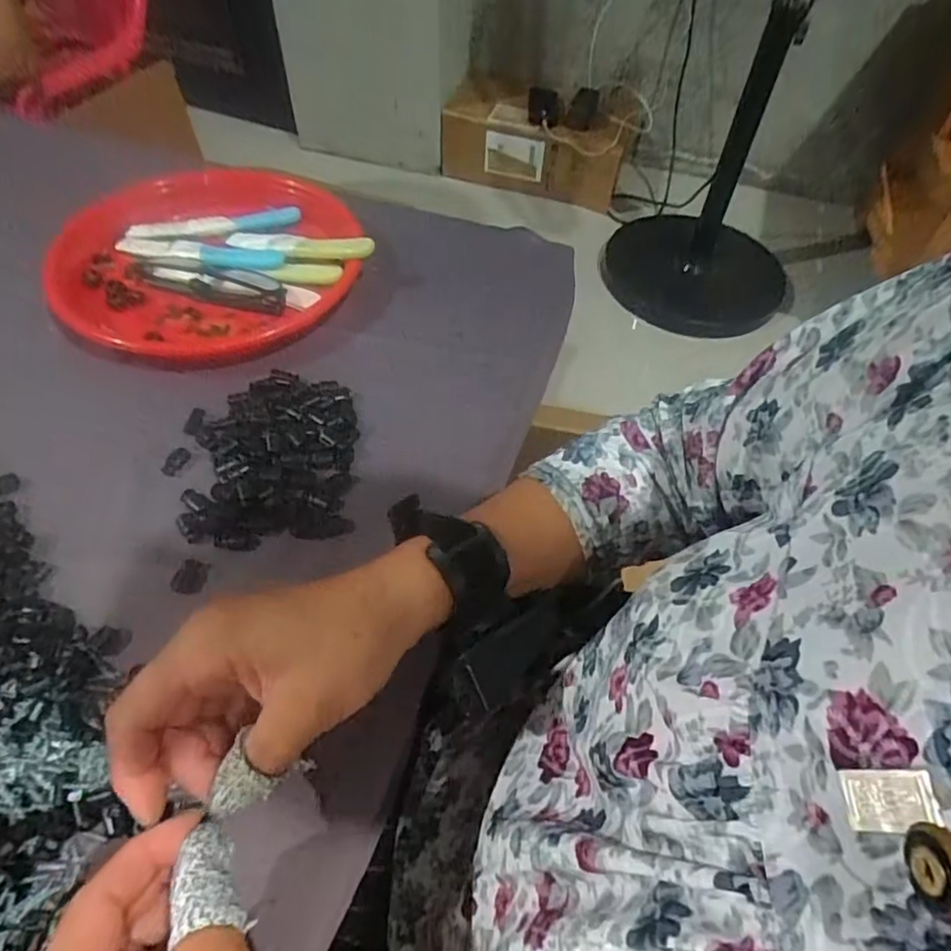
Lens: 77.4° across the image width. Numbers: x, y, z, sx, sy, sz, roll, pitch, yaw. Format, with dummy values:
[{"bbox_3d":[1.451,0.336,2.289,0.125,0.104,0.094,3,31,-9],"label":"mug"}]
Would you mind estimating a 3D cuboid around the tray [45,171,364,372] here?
[{"bbox_3d":[-0.230,-0.199,0.526,0.241,0.031,0.243,-12,55,-11],"label":"tray"}]

